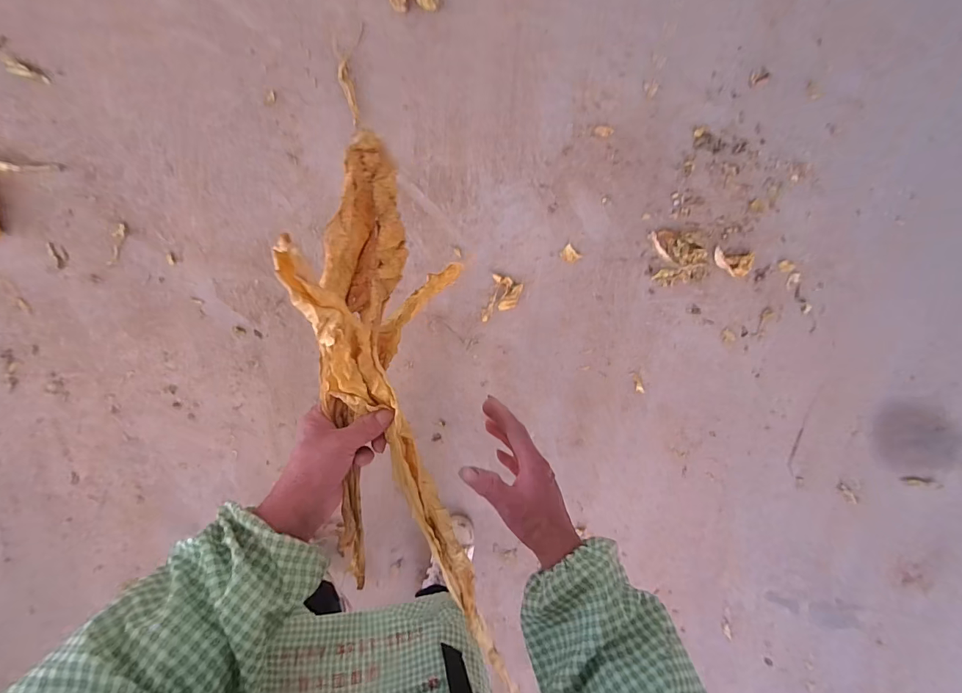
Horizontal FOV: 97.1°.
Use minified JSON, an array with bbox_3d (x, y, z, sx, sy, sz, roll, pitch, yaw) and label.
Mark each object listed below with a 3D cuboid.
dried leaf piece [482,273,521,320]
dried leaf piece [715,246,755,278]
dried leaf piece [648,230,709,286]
[{"bbox_3d":[0.051,-0.109,1.018,0.077,0.011,0.114,16,88,-6],"label":"dried leaf piece"},{"bbox_3d":[0.646,-0.215,1.087,0.111,0.013,0.068,8,89,-6],"label":"dried leaf piece"},{"bbox_3d":[0.501,-0.226,1.068,0.143,0.014,0.135,-5,90,-6],"label":"dried leaf piece"}]

